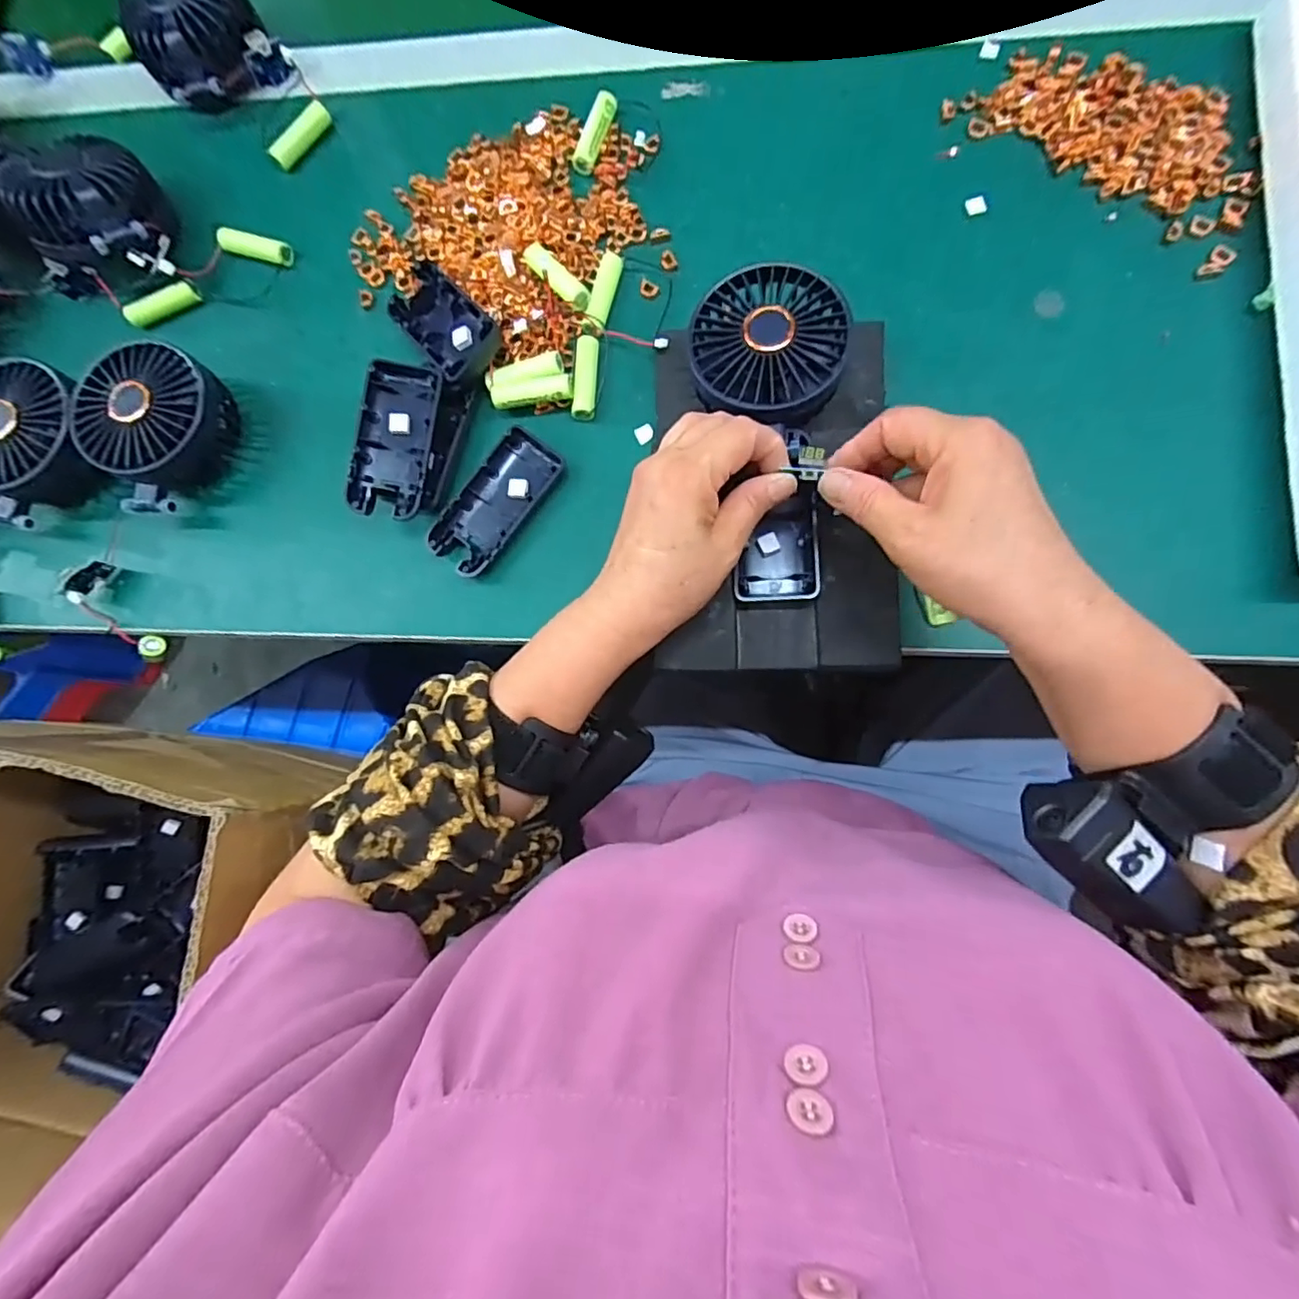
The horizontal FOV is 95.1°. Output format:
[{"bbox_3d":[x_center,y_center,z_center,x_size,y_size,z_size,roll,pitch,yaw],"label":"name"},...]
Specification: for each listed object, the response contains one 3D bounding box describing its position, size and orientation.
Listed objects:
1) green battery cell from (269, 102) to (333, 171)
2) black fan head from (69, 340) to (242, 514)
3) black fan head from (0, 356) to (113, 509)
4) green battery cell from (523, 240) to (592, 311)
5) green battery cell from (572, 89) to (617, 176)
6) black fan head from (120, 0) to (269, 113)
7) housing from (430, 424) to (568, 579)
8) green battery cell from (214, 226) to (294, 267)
[{"bbox_3d":[-0.248,-0.366,0.423,0.016,0.017,0.051,40,89,9],"label":"green battery cell"},{"bbox_3d":[-0.314,-0.141,0.380,0.079,0.048,0.099,34,88,8],"label":"black fan head"},{"bbox_3d":[-0.399,-0.138,0.386,0.083,0.040,0.086,21,86,8],"label":"black fan head"},{"bbox_3d":[-0.061,-0.236,0.375,0.018,0.016,0.056,-44,81,0],"label":"green battery cell"},{"bbox_3d":[-0.037,-0.344,0.394,0.015,0.011,0.050,21,86,8],"label":"green battery cell"},{"bbox_3d":[-0.316,-0.432,0.415,0.084,0.042,0.096,-39,81,0],"label":"black fan head"},{"bbox_3d":[-0.094,-0.091,0.370,0.043,0.014,0.094,37,88,9],"label":"housing"},{"bbox_3d":[-0.273,-0.279,0.411,0.056,0.011,0.017,18,86,8],"label":"green battery cell"}]

